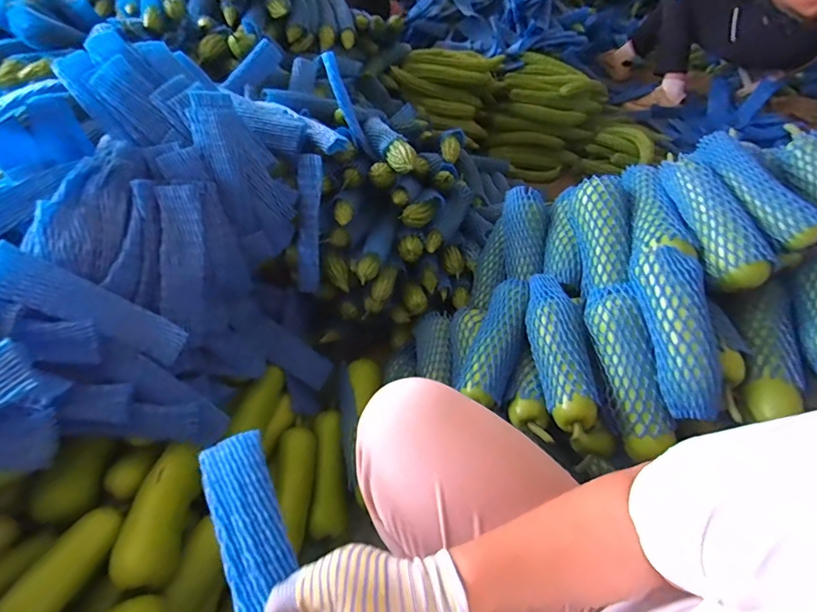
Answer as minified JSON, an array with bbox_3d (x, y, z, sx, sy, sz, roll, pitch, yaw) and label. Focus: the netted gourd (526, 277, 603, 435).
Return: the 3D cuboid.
[{"bbox_3d":[0.225,0.054,0.685,0.079,0.061,0.250,1,47,-2],"label":"netted gourd"}]

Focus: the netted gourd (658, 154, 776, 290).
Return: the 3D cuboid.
[{"bbox_3d":[0.456,-0.138,0.691,0.076,0.072,0.242,0,47,-2],"label":"netted gourd"}]

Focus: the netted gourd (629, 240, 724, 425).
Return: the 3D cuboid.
[{"bbox_3d":[0.360,0.028,0.604,0.075,0.060,0.231,-3,74,-6],"label":"netted gourd"}]

